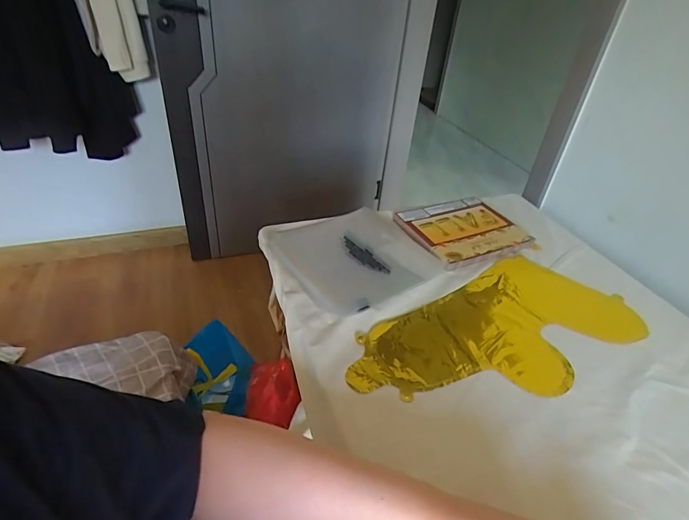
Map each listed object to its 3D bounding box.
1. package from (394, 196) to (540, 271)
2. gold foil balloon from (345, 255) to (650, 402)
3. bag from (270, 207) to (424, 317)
[{"bbox_3d":[0.216,-0.054,0.749,0.202,0.014,0.174,-12,40,-22],"label":"package"},{"bbox_3d":[0.211,0.098,0.564,0.426,0.011,0.193,-18,42,-28],"label":"gold foil balloon"},{"bbox_3d":[0.010,-0.009,0.680,0.213,0.014,0.233,-19,43,-29],"label":"bag"}]

